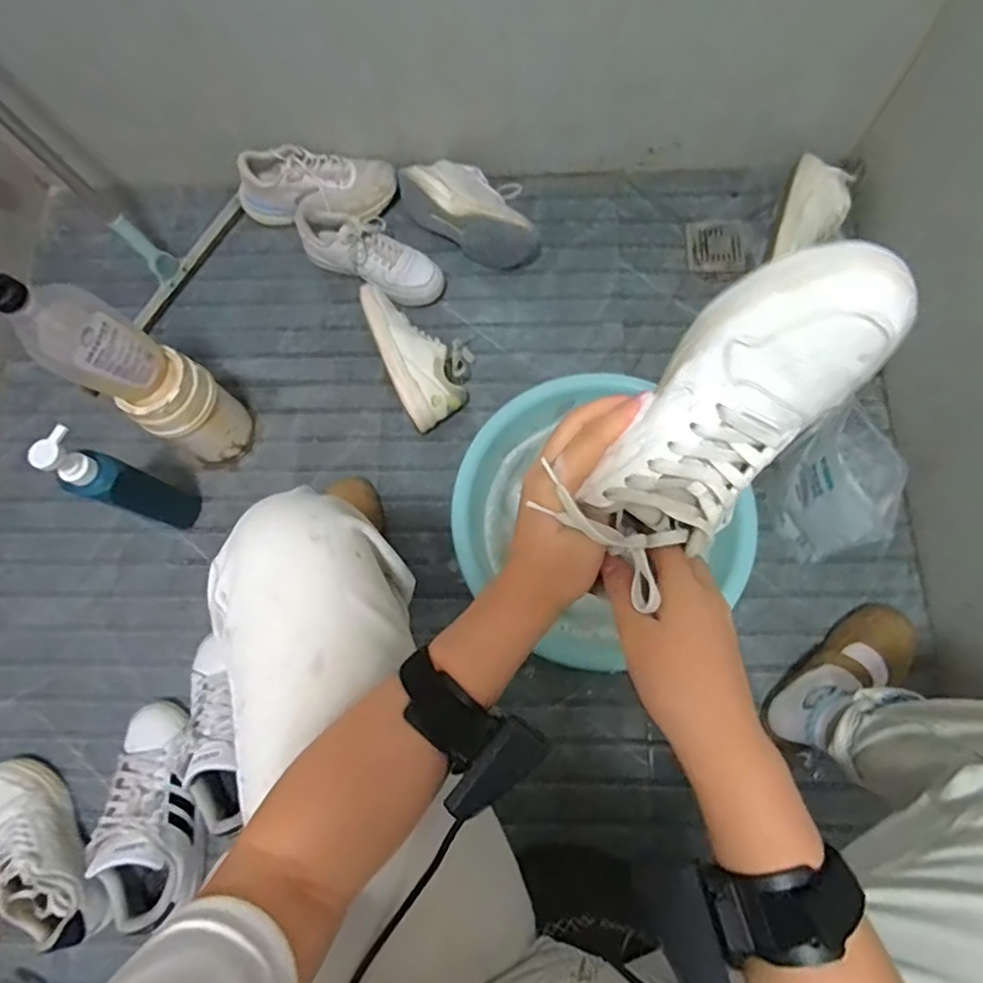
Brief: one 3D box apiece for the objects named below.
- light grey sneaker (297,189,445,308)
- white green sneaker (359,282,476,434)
[{"bbox_3d":[-0.191,-0.369,0.877,0.239,0.089,0.106,34,78,11],"label":"light grey sneaker"},{"bbox_3d":[-0.099,-0.205,0.850,0.122,0.080,0.207,-26,75,-5],"label":"white green sneaker"}]

